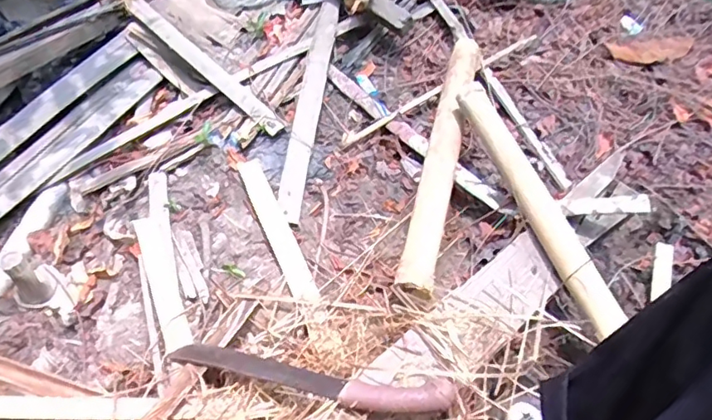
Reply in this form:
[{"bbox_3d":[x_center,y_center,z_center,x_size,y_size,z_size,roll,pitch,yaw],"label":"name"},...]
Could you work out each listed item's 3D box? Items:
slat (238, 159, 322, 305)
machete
[{"bbox_3d":[-0.134,0.030,0.942,0.042,0.011,0.317,-21,58,-14],"label":"slat"},{"bbox_3d":[-0.076,0.209,0.707,0.414,0.035,0.059,2,49,29],"label":"machete"}]

